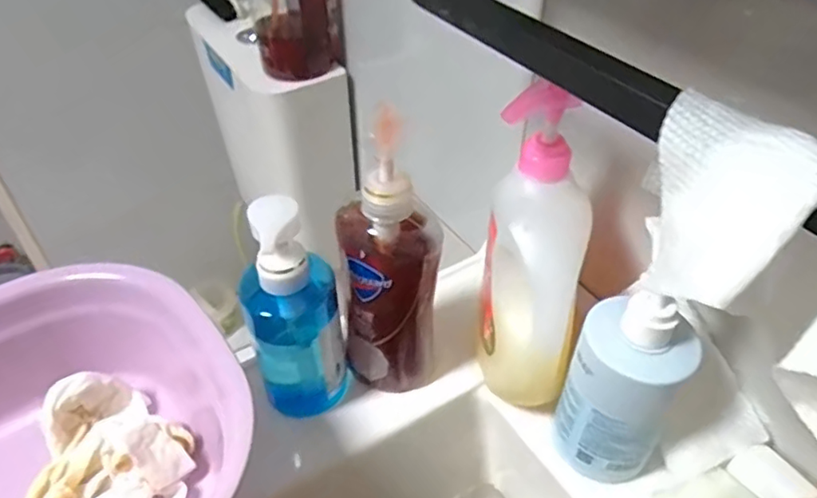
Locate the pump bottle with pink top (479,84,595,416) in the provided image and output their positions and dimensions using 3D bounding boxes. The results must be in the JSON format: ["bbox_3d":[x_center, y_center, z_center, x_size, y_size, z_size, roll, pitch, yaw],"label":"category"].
[{"bbox_3d":[0.089,0.012,0.437,0.072,0.255,0.058,3,20,3],"label":"pump bottle with pink top"}]

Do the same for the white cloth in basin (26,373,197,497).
[{"bbox_3d":[-0.211,0.142,0.424,0.101,0.048,0.116,-10,44,-10],"label":"white cloth in basin"}]

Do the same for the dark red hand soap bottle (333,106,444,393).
[{"bbox_3d":[-0.016,0.017,0.445,0.070,0.229,0.060,-8,43,-9],"label":"dark red hand soap bottle"}]

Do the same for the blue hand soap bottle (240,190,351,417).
[{"bbox_3d":[-0.084,0.049,0.439,0.069,0.195,0.049,-12,44,-12],"label":"blue hand soap bottle"}]

